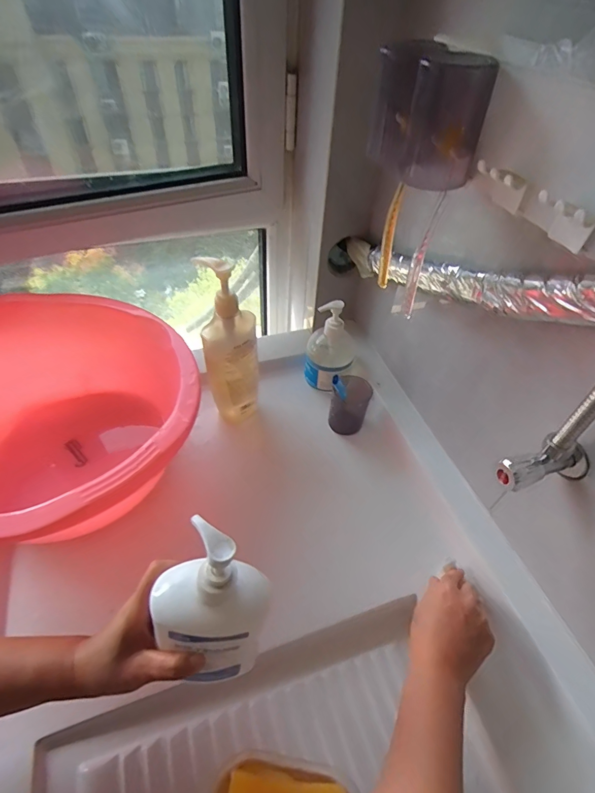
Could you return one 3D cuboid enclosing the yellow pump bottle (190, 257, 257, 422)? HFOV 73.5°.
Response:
[{"bbox_3d":[-0.098,-0.067,0.586,0.074,0.266,0.057,-5,49,-8],"label":"yellow pump bottle"}]

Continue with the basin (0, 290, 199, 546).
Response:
[{"bbox_3d":[-0.308,0.047,0.543,0.366,0.208,0.351,2,49,-2],"label":"basin"}]

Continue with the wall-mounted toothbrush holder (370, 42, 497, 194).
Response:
[{"bbox_3d":[0.111,-0.243,0.349,0.085,0.092,0.076,6,49,2],"label":"wall-mounted toothbrush holder"}]

